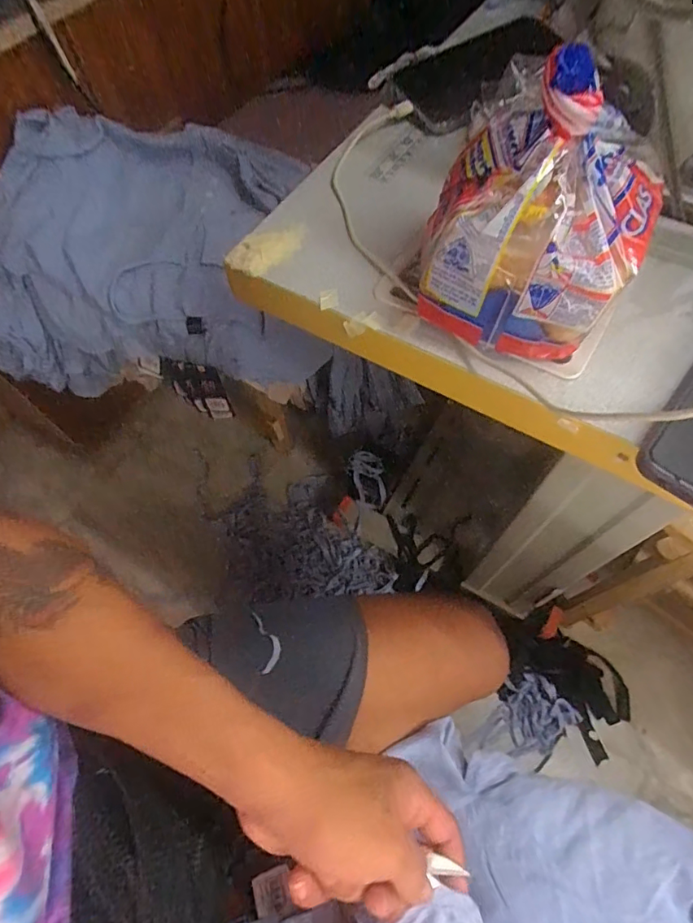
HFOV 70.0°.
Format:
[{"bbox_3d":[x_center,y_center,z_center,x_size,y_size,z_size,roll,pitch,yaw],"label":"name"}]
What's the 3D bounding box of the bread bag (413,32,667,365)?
[{"bbox_3d":[0.110,-0.138,0.282,0.124,0.115,0.094,10,64,7],"label":"bread bag"}]

